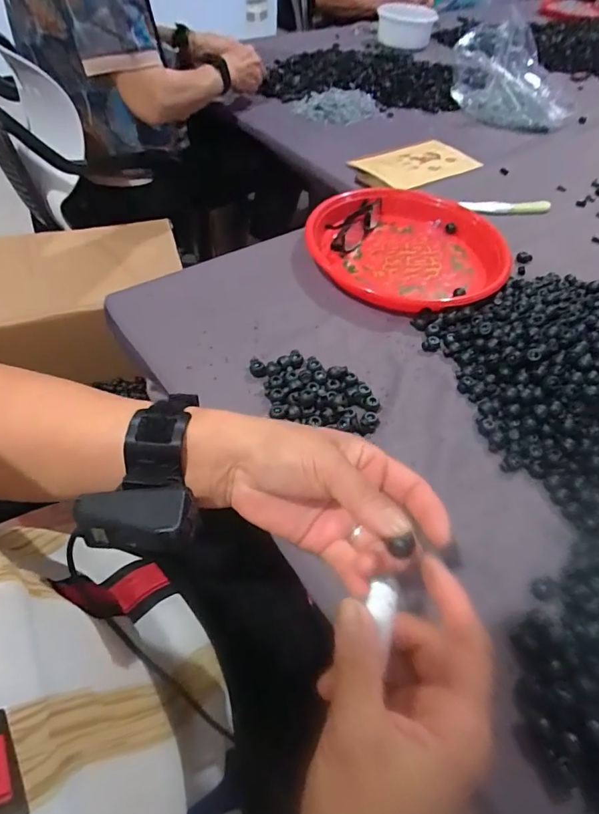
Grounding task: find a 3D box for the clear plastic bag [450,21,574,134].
[{"bbox_3d":[0.460,-0.706,0.988,0.276,0.133,0.143,20,52,11],"label":"clear plastic bag"}]

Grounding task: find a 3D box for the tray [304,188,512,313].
[{"bbox_3d":[0.140,-0.217,0.610,0.257,0.036,0.260,10,51,3],"label":"tray"}]

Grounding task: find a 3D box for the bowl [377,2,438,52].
[{"bbox_3d":[0.313,-1.121,1.365,0.167,0.085,0.152,20,52,11],"label":"bowl"}]

